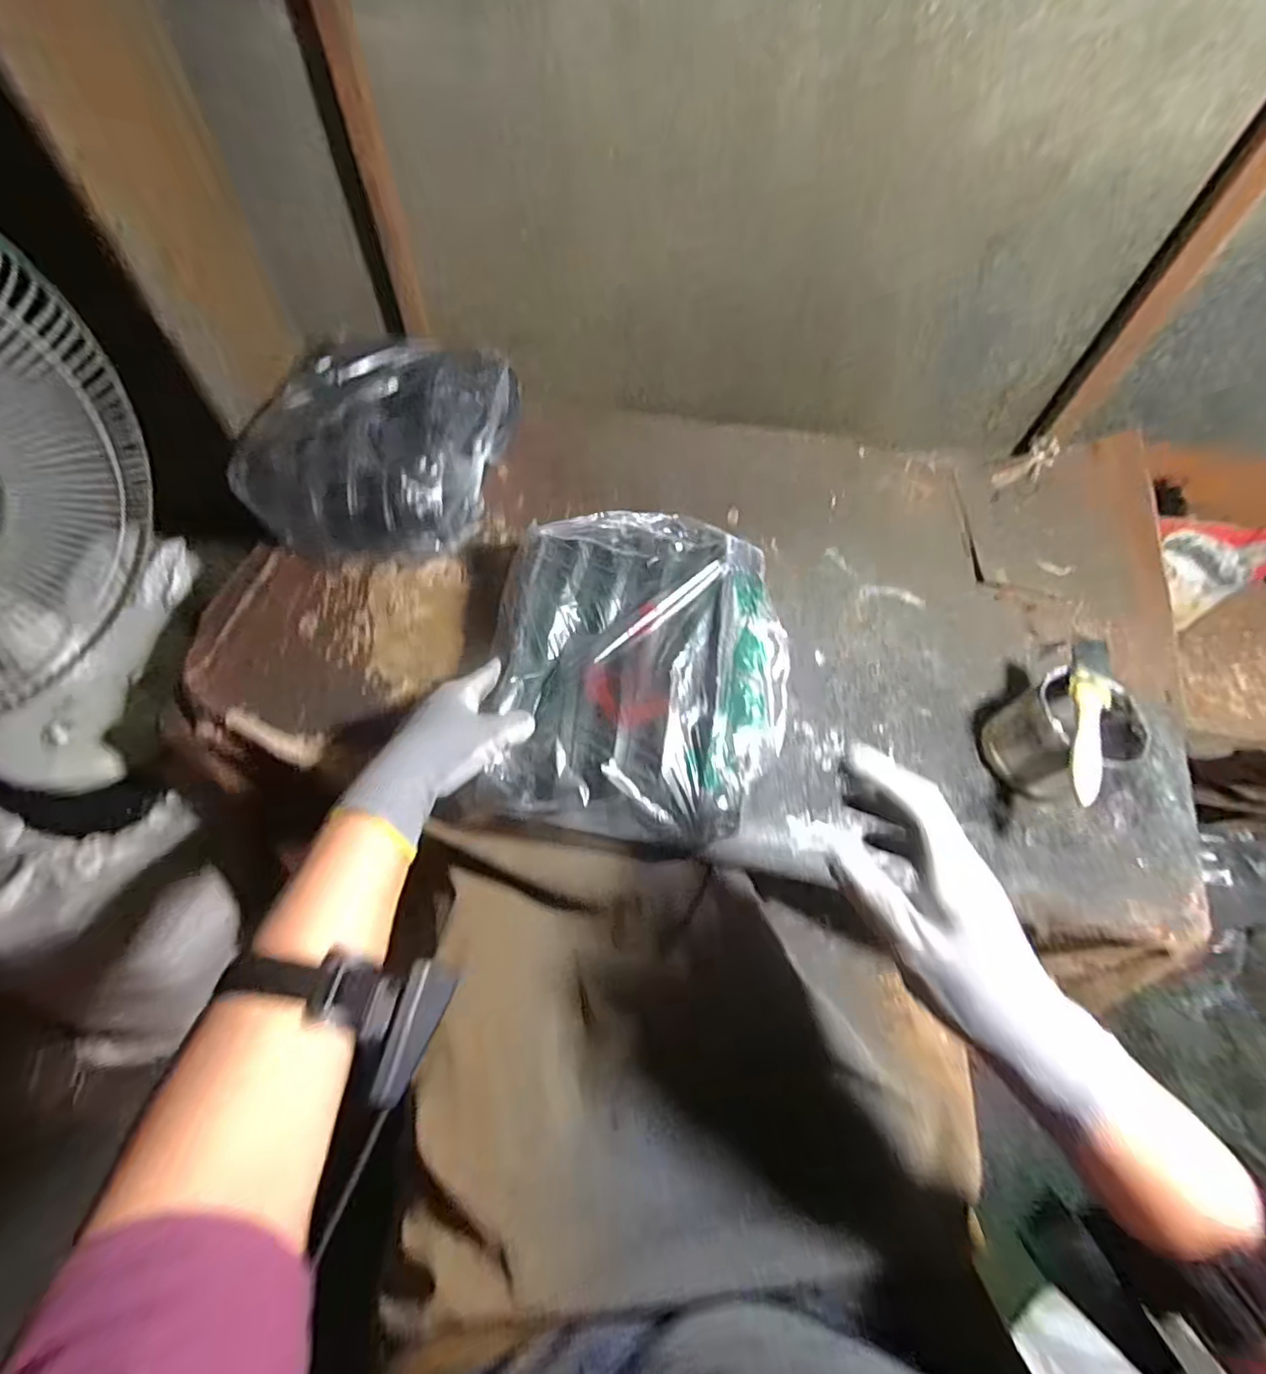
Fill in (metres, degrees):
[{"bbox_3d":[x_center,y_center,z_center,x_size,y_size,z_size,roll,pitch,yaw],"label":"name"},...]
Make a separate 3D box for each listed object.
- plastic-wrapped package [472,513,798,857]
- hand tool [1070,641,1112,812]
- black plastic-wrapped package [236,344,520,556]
[{"bbox_3d":[0.010,-0.020,0.494,0.240,0.067,0.280,4,59,1],"label":"plastic-wrapped package"},{"bbox_3d":[0.367,0.023,0.468,0.027,0.015,0.149,19,60,9],"label":"hand tool"},{"bbox_3d":[-0.276,-0.285,0.665,0.223,0.118,0.289,9,59,3],"label":"black plastic-wrapped package"}]

